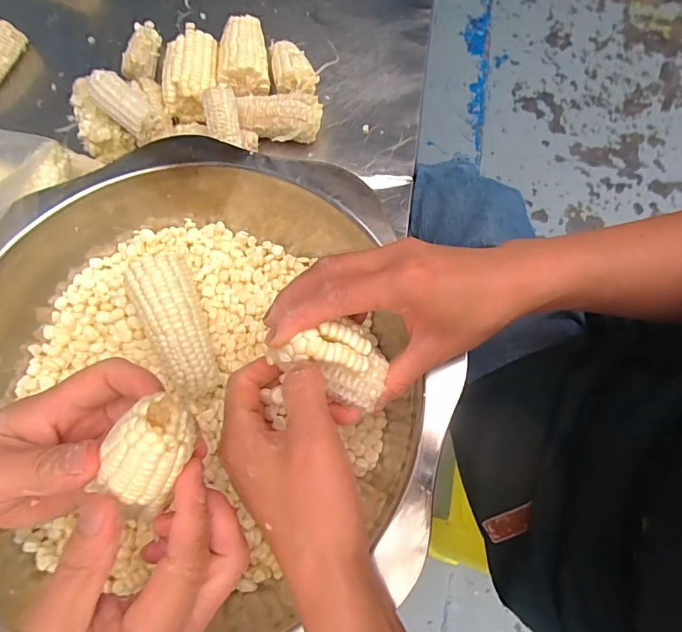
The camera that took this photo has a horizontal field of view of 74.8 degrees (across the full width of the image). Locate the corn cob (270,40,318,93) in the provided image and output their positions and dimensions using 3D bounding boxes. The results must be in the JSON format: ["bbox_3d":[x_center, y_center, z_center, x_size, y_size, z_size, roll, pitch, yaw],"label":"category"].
[{"bbox_3d":[-0.053,-0.269,0.488,0.046,0.039,0.074,-14,74,-1],"label":"corn cob"}]

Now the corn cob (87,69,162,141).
[{"bbox_3d":[-0.217,-0.211,0.440,0.033,0.023,0.086,-44,79,-12],"label":"corn cob"}]

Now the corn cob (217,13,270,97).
[{"bbox_3d":[-0.107,-0.283,0.490,0.054,0.049,0.092,-7,74,1],"label":"corn cob"}]

